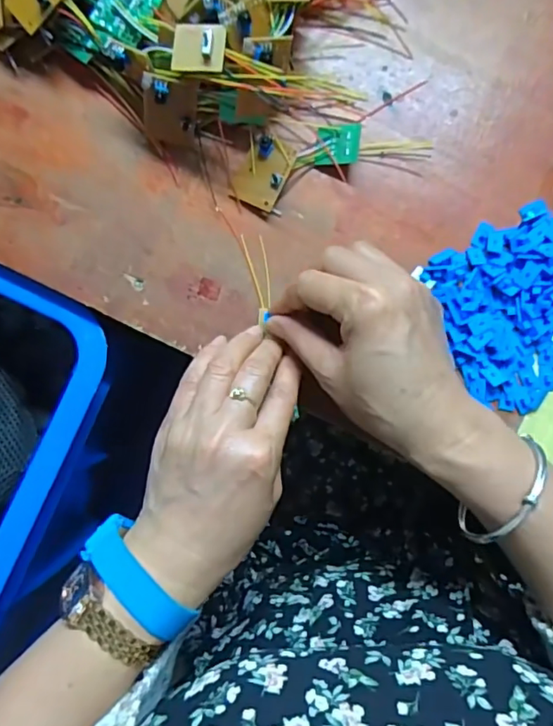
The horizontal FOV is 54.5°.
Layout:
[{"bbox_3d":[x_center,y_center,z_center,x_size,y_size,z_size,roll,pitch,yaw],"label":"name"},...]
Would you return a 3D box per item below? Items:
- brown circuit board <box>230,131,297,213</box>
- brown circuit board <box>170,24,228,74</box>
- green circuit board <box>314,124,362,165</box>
[{"bbox_3d":[-0.008,-0.121,0.341,0.030,0.010,0.043,24,87,1],"label":"brown circuit board"},{"bbox_3d":[-0.043,-0.175,0.294,0.029,0.006,0.030,3,82,8],"label":"brown circuit board"},{"bbox_3d":[0.040,-0.138,0.341,0.028,0.007,0.027,7,84,20],"label":"green circuit board"}]

